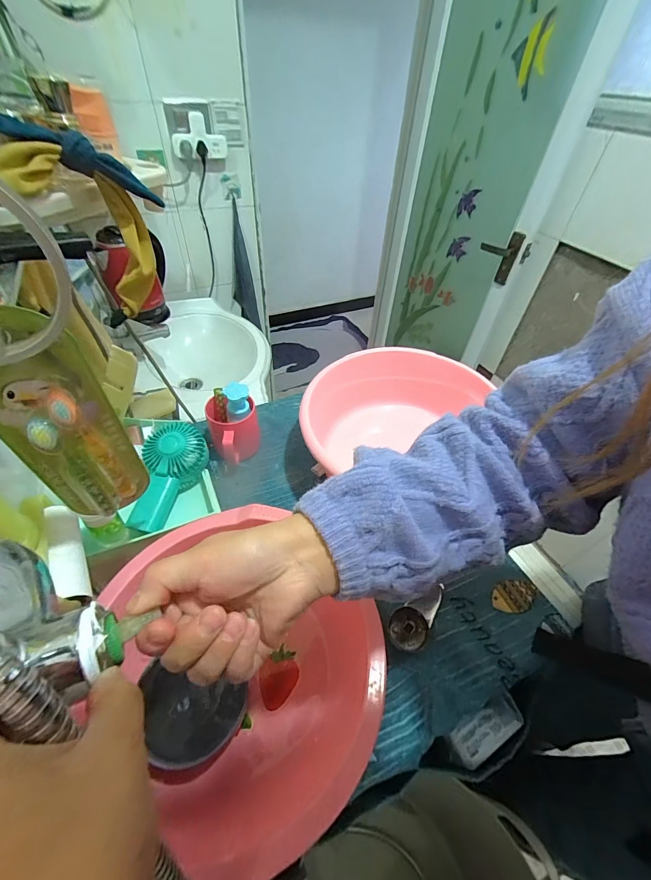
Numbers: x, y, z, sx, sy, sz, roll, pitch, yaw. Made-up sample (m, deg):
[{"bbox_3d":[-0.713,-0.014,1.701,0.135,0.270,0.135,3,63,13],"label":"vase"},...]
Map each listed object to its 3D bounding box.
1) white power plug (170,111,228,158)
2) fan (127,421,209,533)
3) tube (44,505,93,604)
[{"bbox_3d":[-0.353,-0.855,0.968,0.162,0.097,0.026,-31,56,-28],"label":"white power plug"},{"bbox_3d":[-0.200,0.043,0.435,0.067,0.059,0.142,11,65,5],"label":"fan"},{"bbox_3d":[-0.244,0.103,0.322,0.021,0.029,0.102,-22,53,-23],"label":"tube"}]

